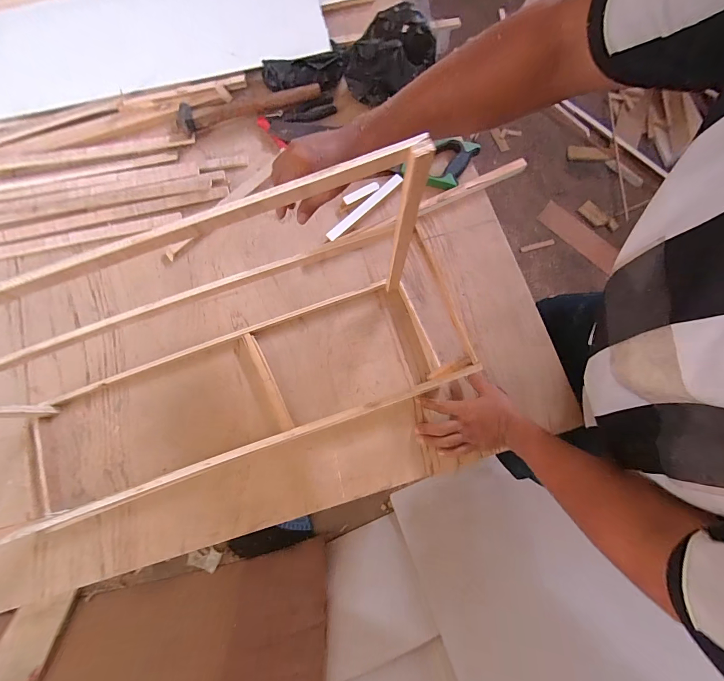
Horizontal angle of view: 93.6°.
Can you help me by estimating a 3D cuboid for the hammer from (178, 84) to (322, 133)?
[{"bbox_3d":[-0.244,-0.515,0.742,0.306,0.031,0.069,-17,78,-3],"label":"hammer"}]

